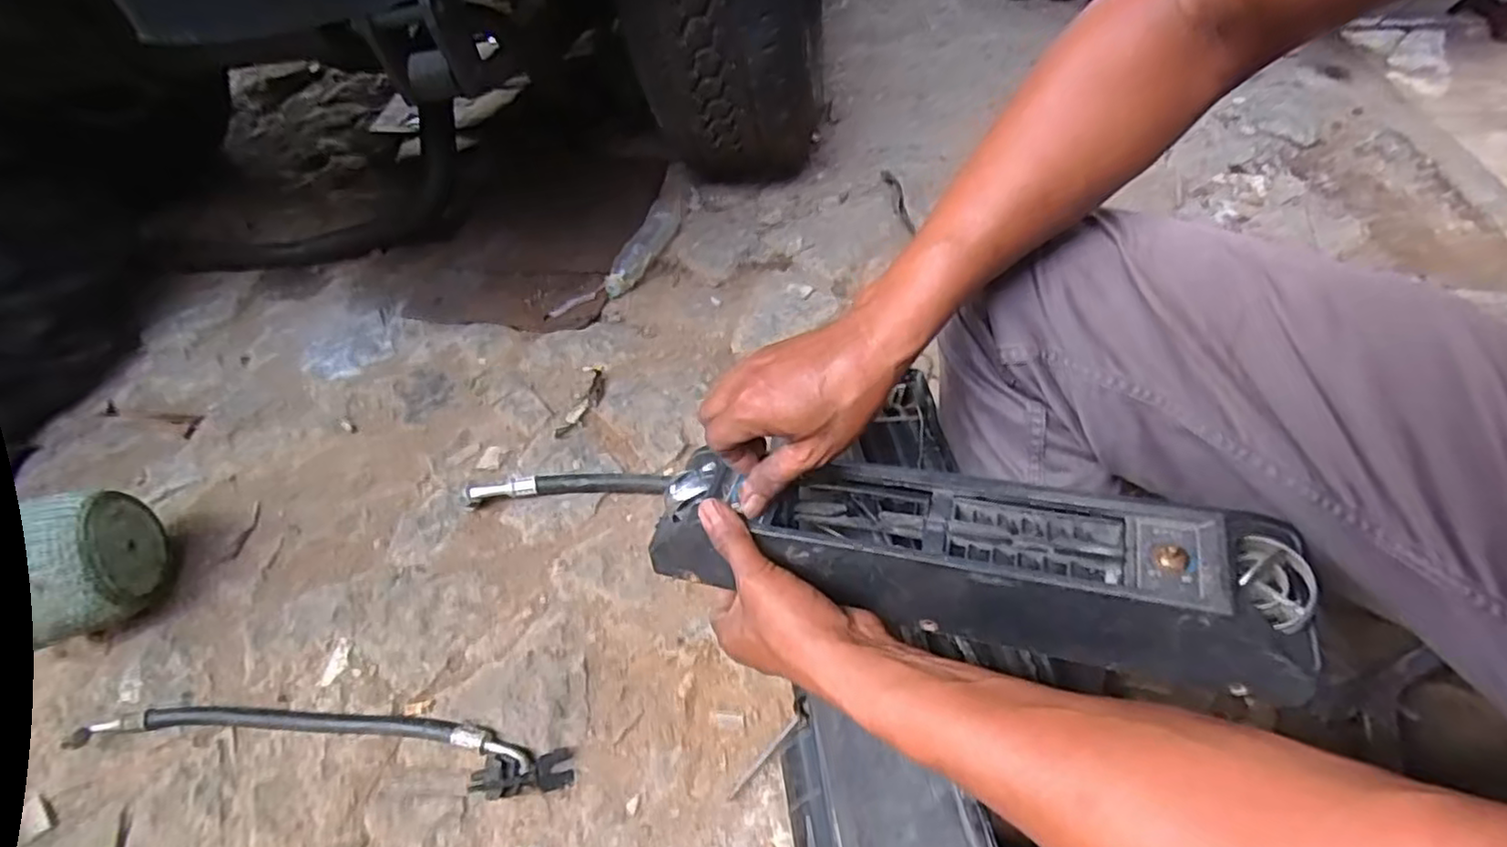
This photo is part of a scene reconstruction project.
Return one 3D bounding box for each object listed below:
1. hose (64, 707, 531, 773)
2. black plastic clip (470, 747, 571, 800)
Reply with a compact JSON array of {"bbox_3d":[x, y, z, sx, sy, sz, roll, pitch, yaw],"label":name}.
[{"bbox_3d":[-0.464,0.323,0.727,0.485,0.032,0.052,0,50,5],"label":"hose"},{"bbox_3d":[-0.227,0.342,0.684,0.095,0.021,0.038,-1,48,-14],"label":"black plastic clip"}]

